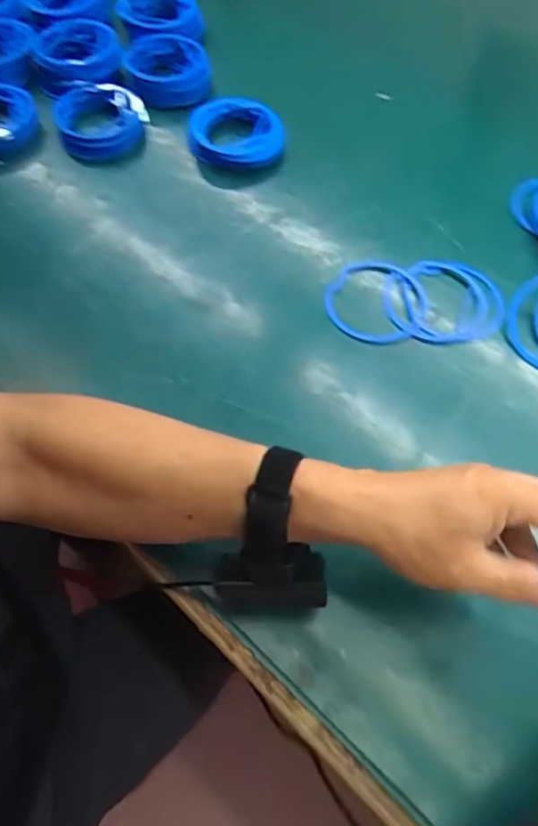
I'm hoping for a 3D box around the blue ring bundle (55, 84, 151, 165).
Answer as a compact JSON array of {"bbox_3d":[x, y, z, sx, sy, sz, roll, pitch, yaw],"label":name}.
[{"bbox_3d":[-0.192,-0.334,0.622,0.099,0.033,0.114,-7,63,-5],"label":"blue ring bundle"}]

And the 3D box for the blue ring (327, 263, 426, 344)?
[{"bbox_3d":[0.103,-0.108,0.517,0.093,0.010,0.094,0,62,-1],"label":"blue ring"}]

